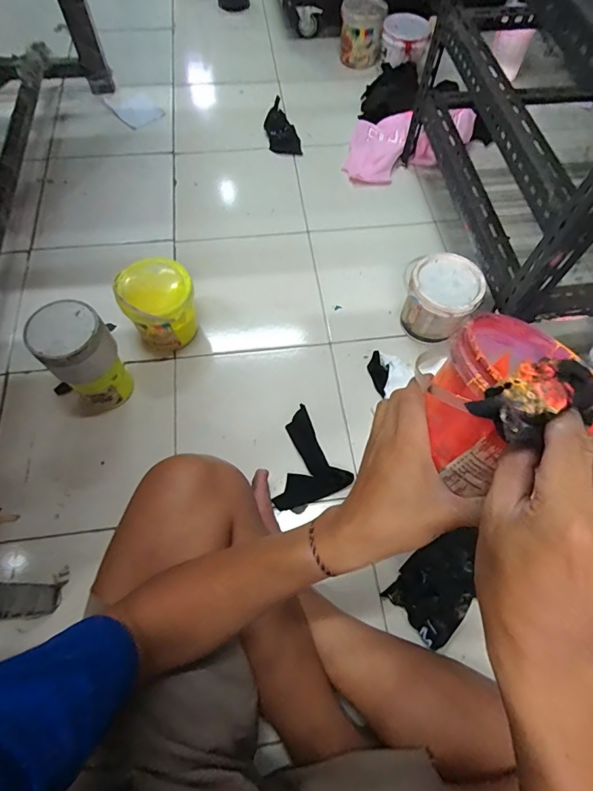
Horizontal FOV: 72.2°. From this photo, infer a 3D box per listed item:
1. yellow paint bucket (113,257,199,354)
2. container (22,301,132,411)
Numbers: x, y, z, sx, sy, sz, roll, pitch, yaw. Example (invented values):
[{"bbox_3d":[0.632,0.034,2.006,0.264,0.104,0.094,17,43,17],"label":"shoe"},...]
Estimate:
[{"bbox_3d":[-0.246,-0.160,0.747,0.119,0.134,0.122,1,64,-1],"label":"yellow paint bucket"},{"bbox_3d":[-0.336,-0.055,0.662,0.095,0.184,0.099,1,64,-1],"label":"container"}]

